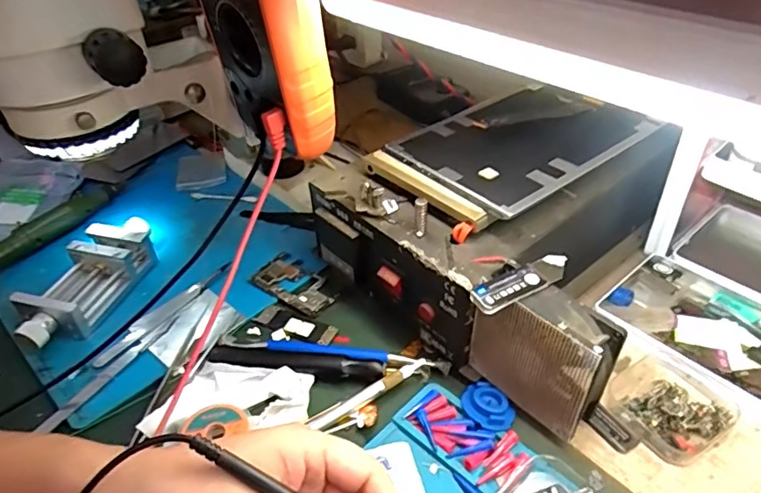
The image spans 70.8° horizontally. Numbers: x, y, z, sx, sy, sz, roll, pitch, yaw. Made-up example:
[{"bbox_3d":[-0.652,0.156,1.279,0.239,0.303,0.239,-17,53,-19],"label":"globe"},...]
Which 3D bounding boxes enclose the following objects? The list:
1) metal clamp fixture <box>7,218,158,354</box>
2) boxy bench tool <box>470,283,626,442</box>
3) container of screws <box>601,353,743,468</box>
[{"bbox_3d":[-0.240,0.027,0.441,0.057,0.033,0.134,9,40,15],"label":"metal clamp fixture"},{"bbox_3d":[0.096,0.065,0.325,0.028,0.084,0.078,-31,46,-31],"label":"boxy bench tool"},{"bbox_3d":[0.185,0.096,0.338,0.064,0.018,0.065,-27,44,-27],"label":"container of screws"}]

